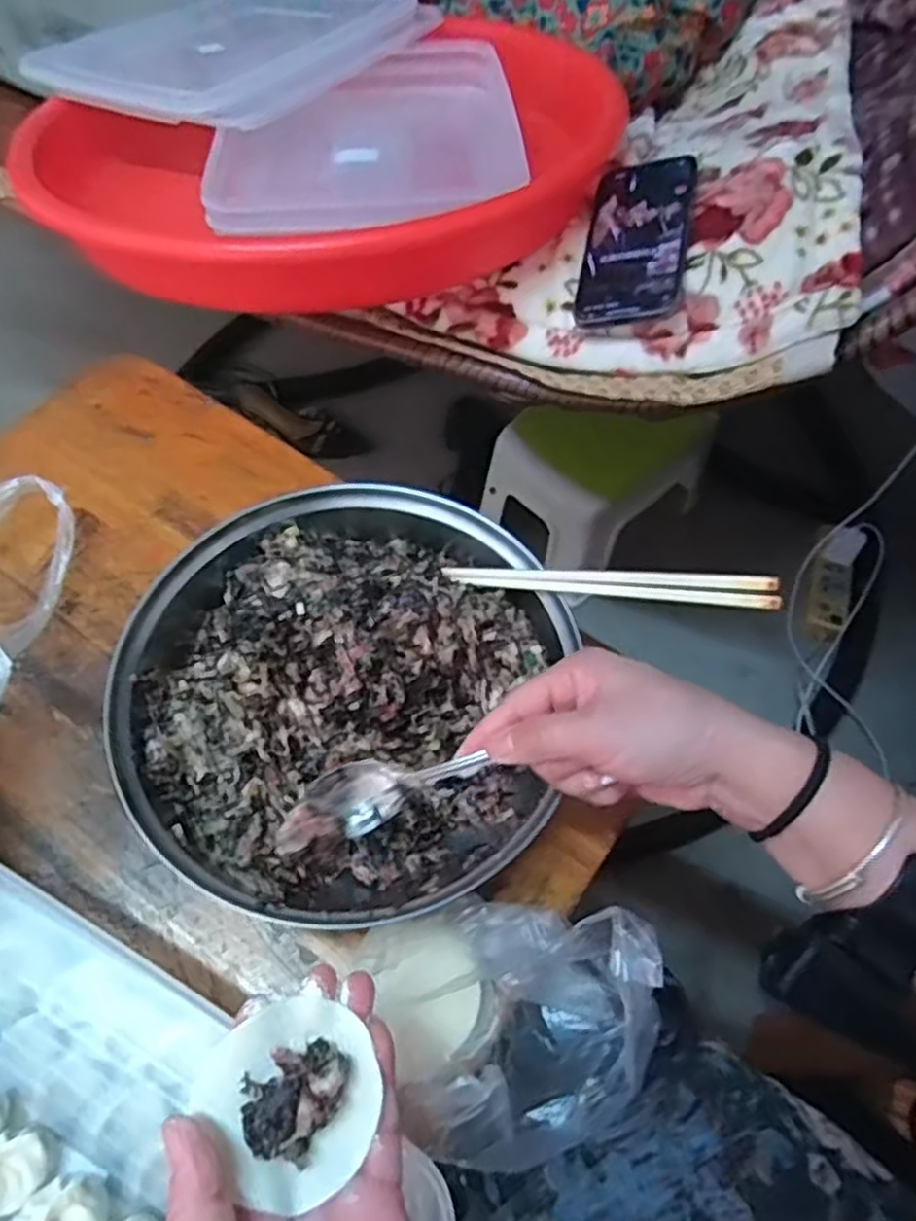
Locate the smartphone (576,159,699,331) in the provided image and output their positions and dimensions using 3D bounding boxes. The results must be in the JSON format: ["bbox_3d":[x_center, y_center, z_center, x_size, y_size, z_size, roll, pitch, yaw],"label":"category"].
[{"bbox_3d":[0.138,-0.285,0.597,0.080,0.015,0.160,2,68,28],"label":"smartphone"}]

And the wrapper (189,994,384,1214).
[{"bbox_3d":[-0.062,0.186,0.295,0.058,0.017,0.063,-33,66,-19],"label":"wrapper"}]

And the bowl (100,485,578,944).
[{"bbox_3d":[-0.069,0.050,0.475,0.253,0.094,0.265,1,60,-1],"label":"bowl"}]

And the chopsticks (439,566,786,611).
[{"bbox_3d":[0.083,-0.015,0.461,0.209,0.012,0.015,6,55,36],"label":"chopsticks"}]

